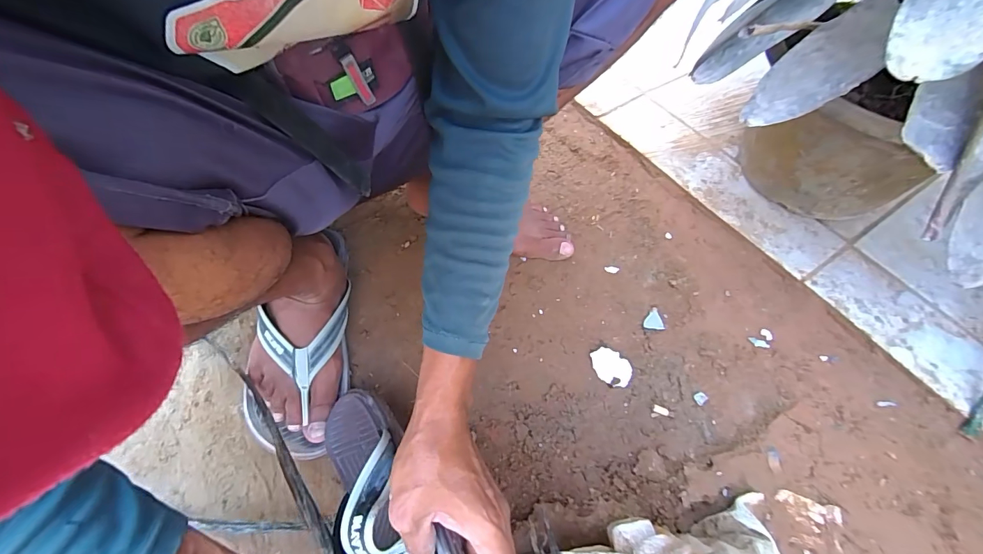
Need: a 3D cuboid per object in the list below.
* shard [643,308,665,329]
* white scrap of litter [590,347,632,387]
[{"bbox_3d":[0.218,0.055,0.565,0.025,0.004,0.029,3,58,-1],"label":"shard"},{"bbox_3d":[0.149,0.111,0.522,0.053,0.018,0.035,31,62,16],"label":"white scrap of litter"}]

